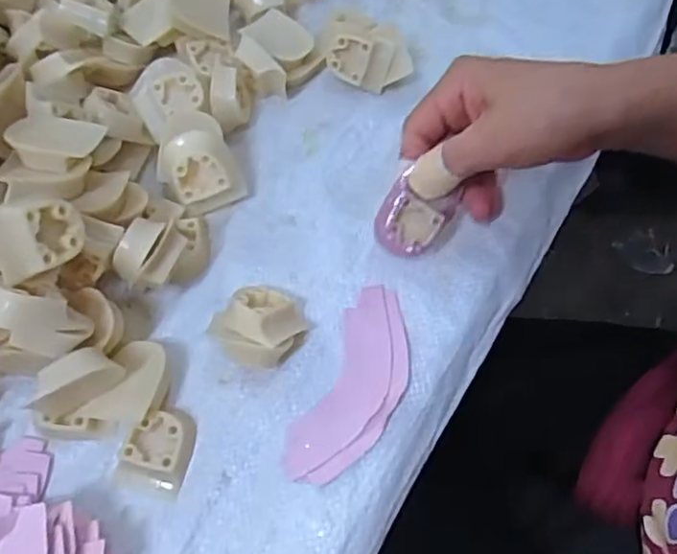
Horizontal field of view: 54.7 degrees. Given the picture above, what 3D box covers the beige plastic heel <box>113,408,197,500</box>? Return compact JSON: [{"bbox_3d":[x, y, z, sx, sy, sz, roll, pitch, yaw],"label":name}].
[{"bbox_3d":[-0.096,0.092,0.349,0.035,0.012,0.045,14,64,5],"label":"beige plastic heel"}]

